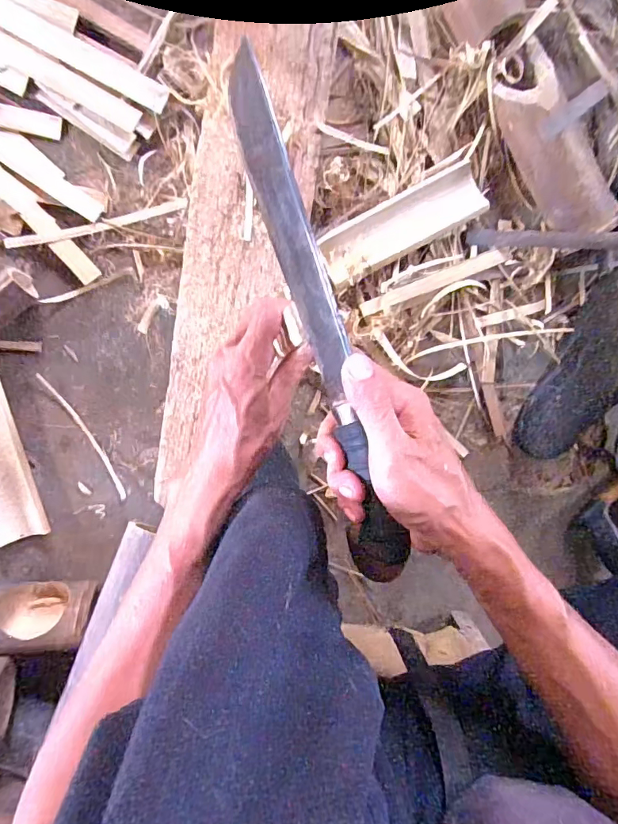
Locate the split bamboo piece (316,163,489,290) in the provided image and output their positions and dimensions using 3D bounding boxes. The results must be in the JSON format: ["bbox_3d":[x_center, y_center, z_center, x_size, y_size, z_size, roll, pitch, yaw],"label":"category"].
[{"bbox_3d":[0.099,-0.200,0.507,0.186,0.022,0.058,-29,99,-2],"label":"split bamboo piece"}]

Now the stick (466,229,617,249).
[{"bbox_3d":[0.286,-0.188,0.522,0.216,0.027,0.021,6,97,12],"label":"stick"}]

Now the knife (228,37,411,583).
[{"bbox_3d":[0.006,-0.044,0.284,0.026,0.032,0.306,-17,97,-4],"label":"knife"}]

